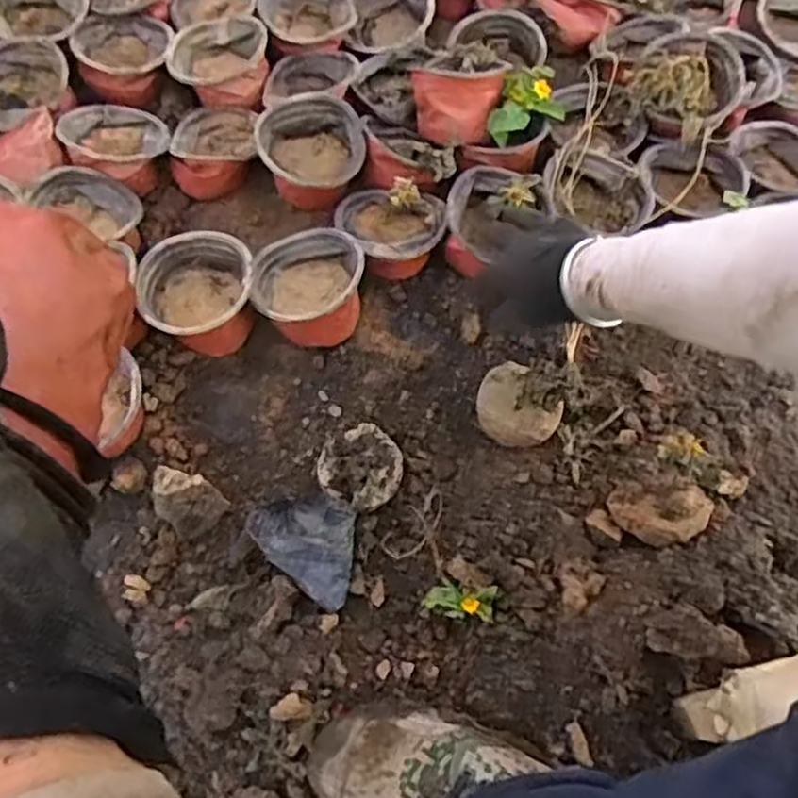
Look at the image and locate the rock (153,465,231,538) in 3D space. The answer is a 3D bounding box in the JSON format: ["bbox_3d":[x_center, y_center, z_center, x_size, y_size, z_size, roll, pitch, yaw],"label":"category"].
[{"bbox_3d":[-0.166,0.080,0.587,0.054,0.062,0.040,39,72,13],"label":"rock"}]

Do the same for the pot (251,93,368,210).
[{"bbox_3d":[-0.083,-0.234,0.717,0.096,0.065,0.094,1,68,-1],"label":"pot"}]

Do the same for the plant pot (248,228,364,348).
[{"bbox_3d":[-0.079,-0.096,0.660,0.089,0.072,0.092,1,68,-1],"label":"plant pot"}]

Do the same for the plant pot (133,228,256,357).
[{"bbox_3d":[-0.172,-0.086,0.652,0.093,0.071,0.090,1,68,-1],"label":"plant pot"}]

